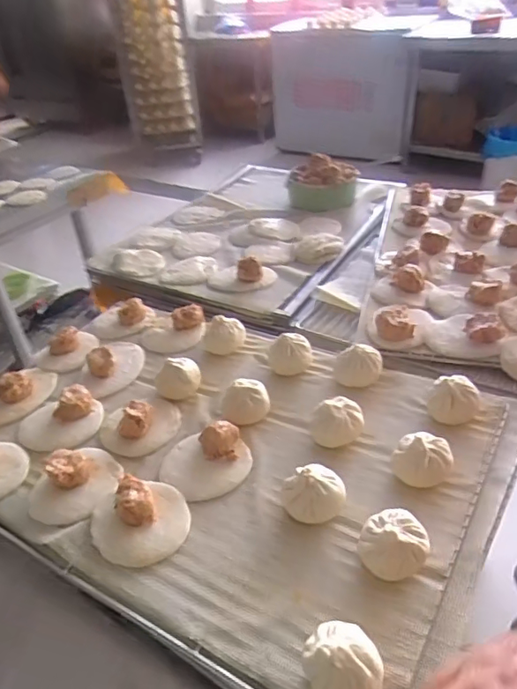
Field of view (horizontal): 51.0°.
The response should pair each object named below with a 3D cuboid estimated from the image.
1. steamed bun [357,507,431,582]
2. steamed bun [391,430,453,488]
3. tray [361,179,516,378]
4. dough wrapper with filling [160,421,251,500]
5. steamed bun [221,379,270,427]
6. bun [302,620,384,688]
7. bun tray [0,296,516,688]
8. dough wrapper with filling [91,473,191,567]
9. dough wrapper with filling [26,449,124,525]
[{"bbox_3d":[0.112,0.167,0.454,0.049,0.037,0.046,-3,35,2],"label":"steamed bun"},{"bbox_3d":[0.159,0.110,0.528,0.055,0.042,0.055,-3,35,2],"label":"steamed bun"},{"bbox_3d":[0.380,-0.145,0.845,0.392,0.041,0.566,5,37,14],"label":"tray"},{"bbox_3d":[-0.057,0.116,0.558,0.089,0.034,0.082,-3,35,2],"label":"dough wrapper with filling"},{"bbox_3d":[-0.015,0.069,0.618,0.055,0.039,0.050,-7,35,-3],"label":"steamed bun"},{"bbox_3d":[0.059,0.225,0.380,0.047,0.043,0.048,-3,35,2],"label":"bun"},{"bbox_3d":[-0.066,0.090,0.610,0.618,0.046,0.410,15,41,28],"label":"bun tray"},{"bbox_3d":[-0.112,0.161,0.508,0.087,0.030,0.086,-3,35,2],"label":"dough wrapper with filling"},{"bbox_3d":[-0.189,0.138,0.552,0.091,0.028,0.082,-22,39,-23],"label":"dough wrapper with filling"}]

